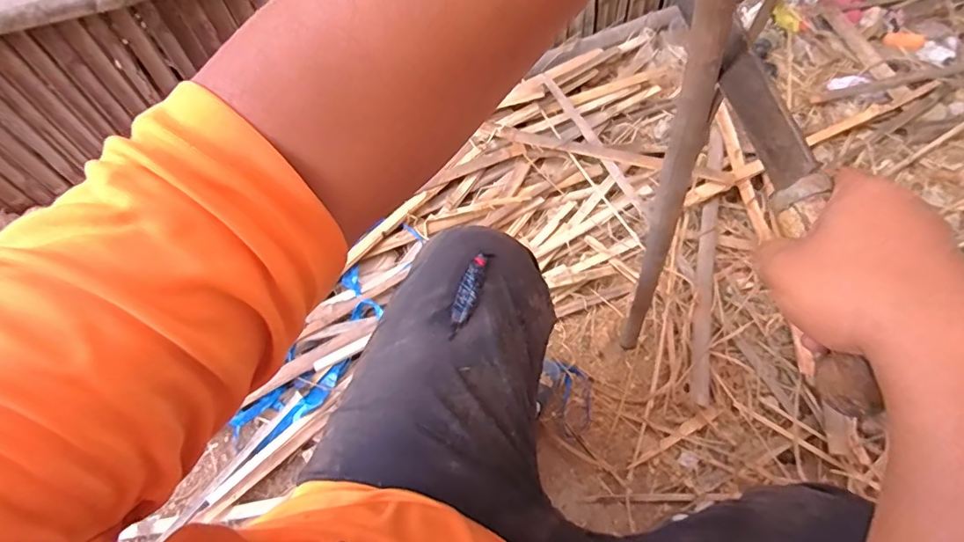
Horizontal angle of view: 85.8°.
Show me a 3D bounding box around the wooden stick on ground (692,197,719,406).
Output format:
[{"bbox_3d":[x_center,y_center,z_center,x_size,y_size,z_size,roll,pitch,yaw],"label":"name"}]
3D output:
[{"bbox_3d":[0.397,0.034,0.918,0.036,0.023,0.407,12,60,7],"label":"wooden stick on ground"}]

